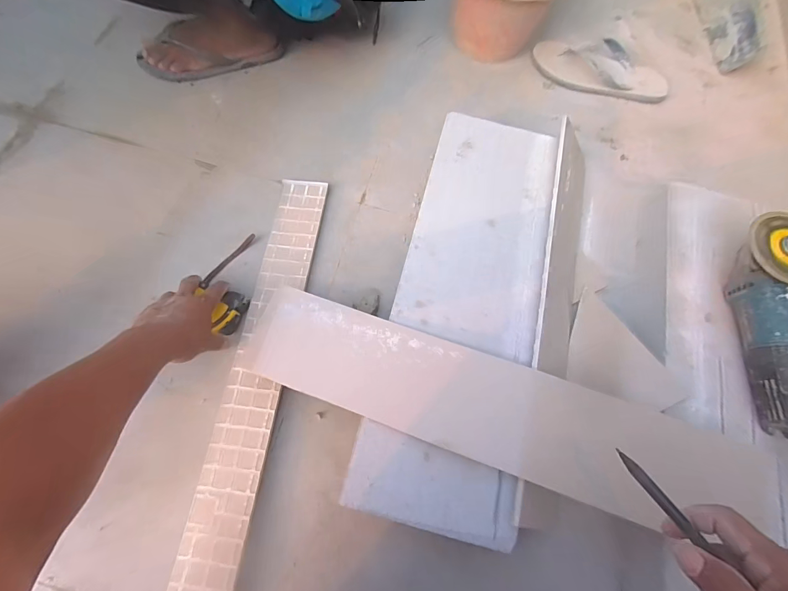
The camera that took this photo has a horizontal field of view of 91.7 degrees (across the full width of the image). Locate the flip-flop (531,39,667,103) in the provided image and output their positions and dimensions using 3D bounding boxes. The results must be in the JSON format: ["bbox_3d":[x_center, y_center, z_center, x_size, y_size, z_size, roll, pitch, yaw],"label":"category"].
[{"bbox_3d":[0.422,-0.462,0.776,0.272,0.040,0.129,11,71,0],"label":"flip-flop"}]

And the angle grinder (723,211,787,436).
[{"bbox_3d":[0.490,0.061,0.468,0.076,0.077,0.326,5,69,-2],"label":"angle grinder"}]

